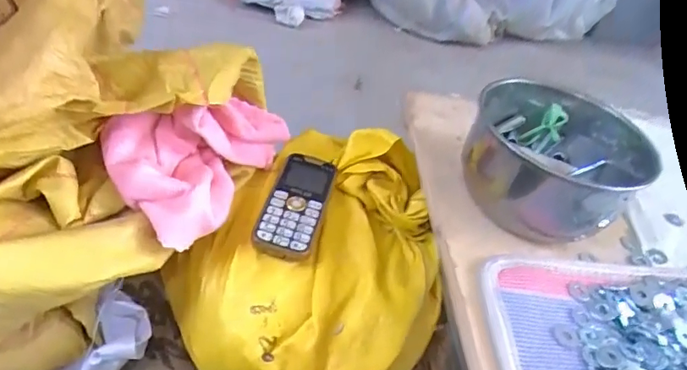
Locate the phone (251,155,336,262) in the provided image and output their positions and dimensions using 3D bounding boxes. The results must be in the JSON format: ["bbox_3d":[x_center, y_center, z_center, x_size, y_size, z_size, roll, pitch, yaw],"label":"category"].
[{"bbox_3d":[-0.048,0.019,0.502,0.056,0.013,0.127,19,47,-3],"label":"phone"}]

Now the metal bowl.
[{"bbox_3d":[0.199,-0.028,0.481,0.147,0.082,0.151,9,43,-8],"label":"metal bowl"}]

